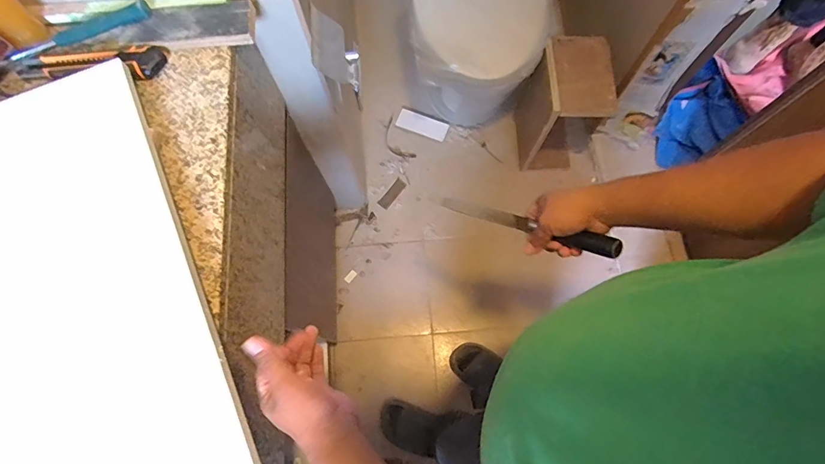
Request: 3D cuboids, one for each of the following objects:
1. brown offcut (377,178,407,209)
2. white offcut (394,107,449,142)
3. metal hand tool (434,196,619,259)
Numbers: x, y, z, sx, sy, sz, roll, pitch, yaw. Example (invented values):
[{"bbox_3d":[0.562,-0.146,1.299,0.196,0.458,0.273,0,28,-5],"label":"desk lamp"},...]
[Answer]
[{"bbox_3d":[-0.068,-0.131,1.486,0.039,0.008,0.117,36,77,11],"label":"brown offcut"},{"bbox_3d":[0.035,-0.378,1.540,0.177,0.016,0.069,22,89,0],"label":"white offcut"},{"bbox_3d":[0.156,-0.012,0.625,0.288,0.023,0.021,21,69,51],"label":"metal hand tool"}]

